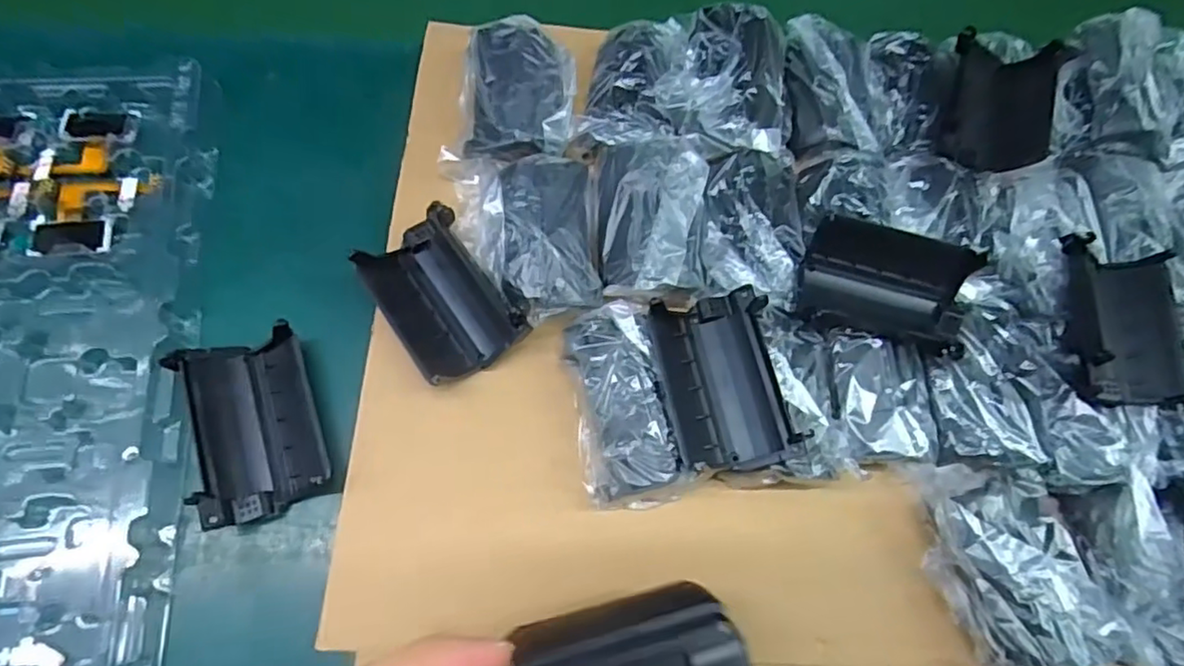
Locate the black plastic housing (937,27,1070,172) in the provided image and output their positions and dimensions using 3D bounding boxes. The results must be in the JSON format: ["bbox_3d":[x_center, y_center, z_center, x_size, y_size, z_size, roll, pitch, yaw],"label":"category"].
[{"bbox_3d":[0.201,-0.117,0.308,0.049,0.023,0.075,18,66,1],"label":"black plastic housing"}]

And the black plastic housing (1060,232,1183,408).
[{"bbox_3d":[0.230,-0.005,0.269,0.050,0.024,0.071,9,66,-3],"label":"black plastic housing"}]

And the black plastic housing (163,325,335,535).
[{"bbox_3d":[-0.133,0.036,0.248,0.043,0.022,0.071,-17,70,-14],"label":"black plastic housing"}]

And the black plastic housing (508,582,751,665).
[{"bbox_3d":[0.014,0.098,0.183,0.065,0.024,0.039,-15,70,-9],"label":"black plastic housing"}]

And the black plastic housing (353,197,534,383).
[{"bbox_3d":[-0.064,-0.015,0.268,0.048,0.024,0.071,-33,74,-19],"label":"black plastic housing"}]

